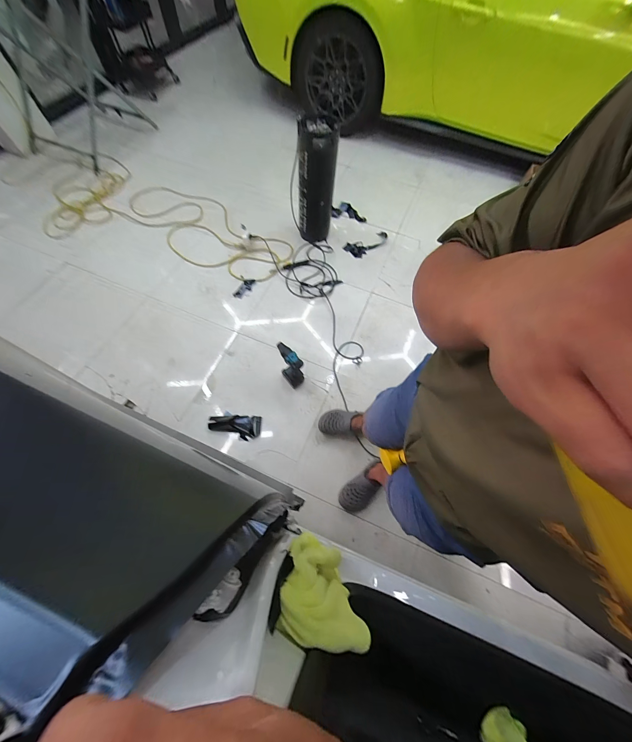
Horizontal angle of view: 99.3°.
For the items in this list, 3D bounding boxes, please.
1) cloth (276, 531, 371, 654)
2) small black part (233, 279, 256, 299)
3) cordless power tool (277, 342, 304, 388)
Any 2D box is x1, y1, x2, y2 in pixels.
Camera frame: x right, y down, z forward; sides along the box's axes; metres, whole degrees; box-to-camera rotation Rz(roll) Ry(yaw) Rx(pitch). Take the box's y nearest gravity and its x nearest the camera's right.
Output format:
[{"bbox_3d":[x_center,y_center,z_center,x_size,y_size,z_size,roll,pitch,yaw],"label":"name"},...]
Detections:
[{"bbox_3d":[0.015,0.331,0.416,0.129,0.203,0.086,18,66,5],"label":"cloth"},{"bbox_3d":[-0.439,-0.509,1.646,0.077,0.015,0.161,34,68,12],"label":"small black part"},{"bbox_3d":[-0.132,-0.024,1.305,0.071,0.242,0.149,-39,73,-18],"label":"cordless power tool"}]

